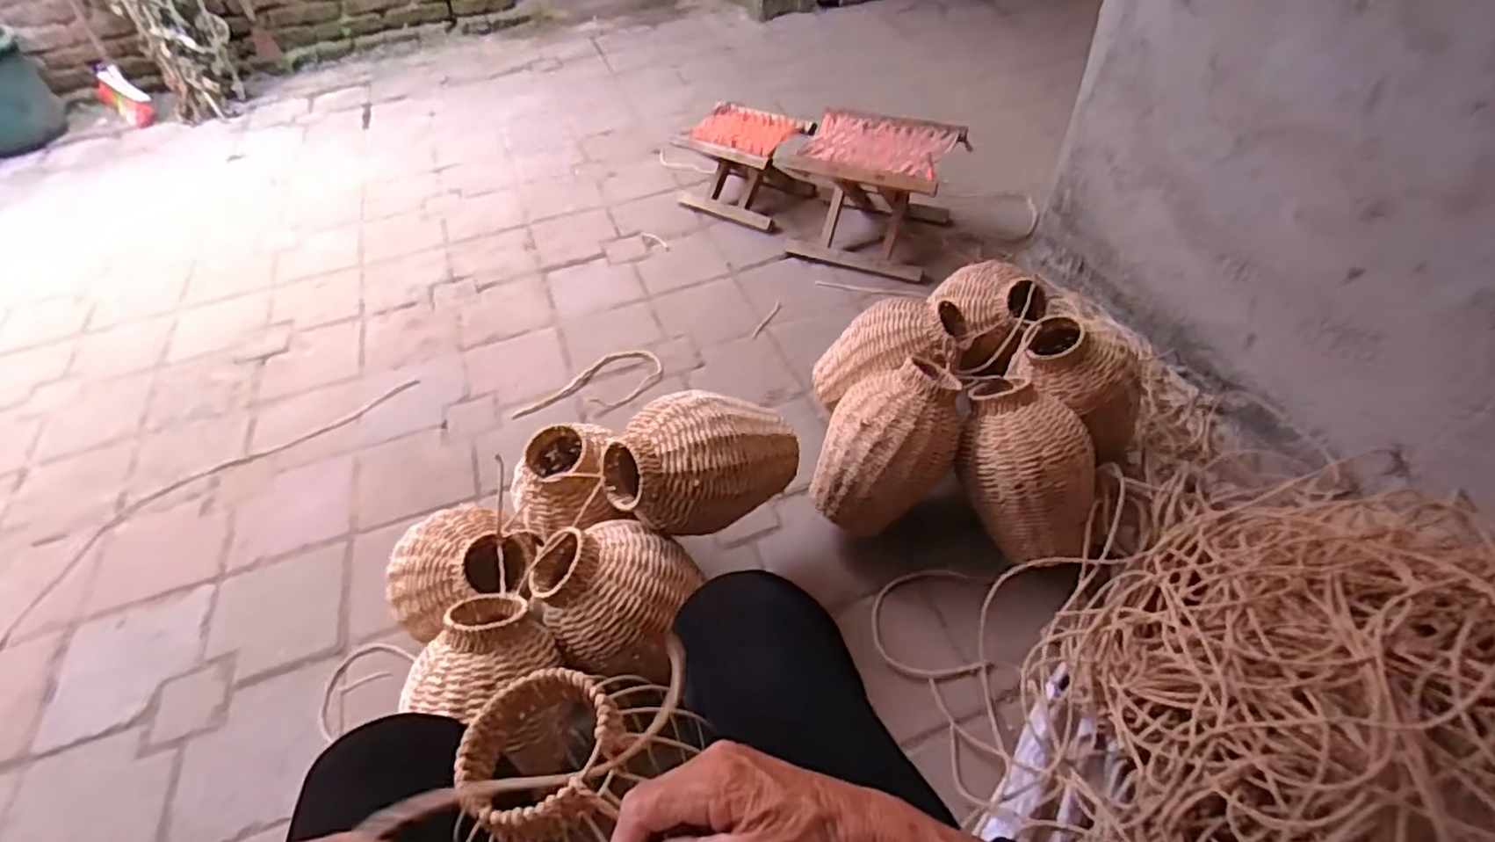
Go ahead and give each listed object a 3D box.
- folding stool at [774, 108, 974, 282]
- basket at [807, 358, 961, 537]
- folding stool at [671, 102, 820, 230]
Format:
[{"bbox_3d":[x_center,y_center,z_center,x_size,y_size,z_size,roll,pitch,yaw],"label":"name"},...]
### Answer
[{"bbox_3d":[0.282,-0.516,1.501,0.321,0.244,0.284,18,52,18],"label":"folding stool"},{"bbox_3d":[0.199,0.034,0.960,0.169,0.266,0.175,19,9,-4],"label":"basket"},{"bbox_3d":[-0.004,-0.637,1.659,0.305,0.189,0.234,28,56,25],"label":"folding stool"}]

